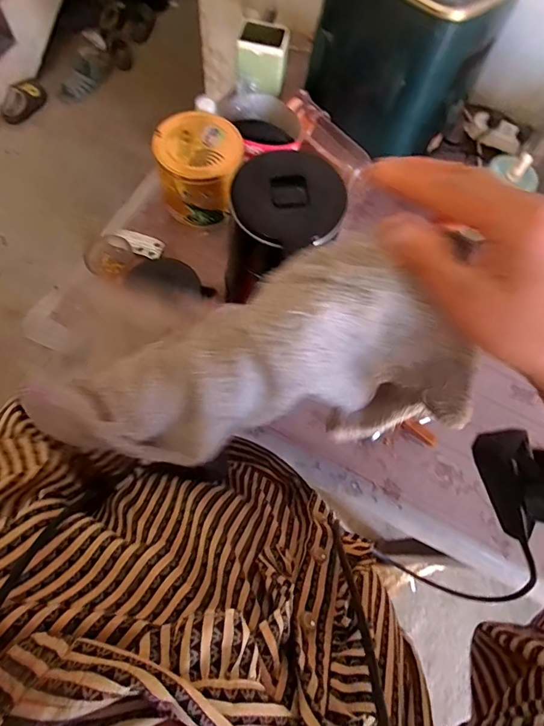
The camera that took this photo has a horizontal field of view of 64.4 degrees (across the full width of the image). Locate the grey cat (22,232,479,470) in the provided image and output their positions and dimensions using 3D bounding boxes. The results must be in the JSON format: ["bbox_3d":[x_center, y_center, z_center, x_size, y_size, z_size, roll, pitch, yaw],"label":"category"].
[{"bbox_3d":[-0.026,0.009,0.308,0.314,0.133,0.103,-12,74,10],"label":"grey cat"}]

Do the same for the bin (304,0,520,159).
[{"bbox_3d":[0.231,-0.552,0.735,0.255,0.264,0.256,-41,78,-10],"label":"bin"}]

